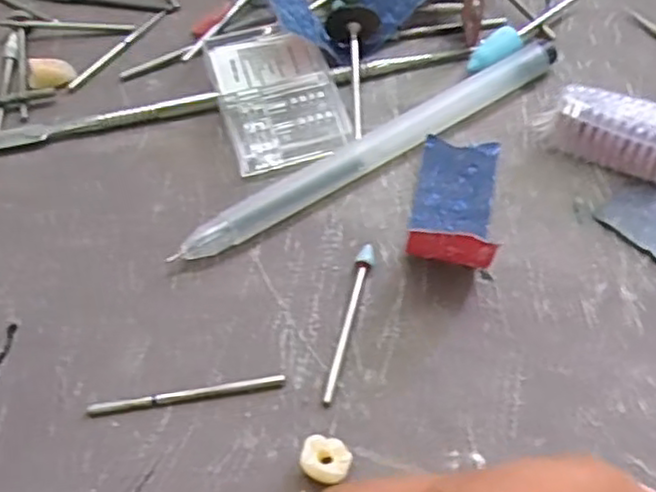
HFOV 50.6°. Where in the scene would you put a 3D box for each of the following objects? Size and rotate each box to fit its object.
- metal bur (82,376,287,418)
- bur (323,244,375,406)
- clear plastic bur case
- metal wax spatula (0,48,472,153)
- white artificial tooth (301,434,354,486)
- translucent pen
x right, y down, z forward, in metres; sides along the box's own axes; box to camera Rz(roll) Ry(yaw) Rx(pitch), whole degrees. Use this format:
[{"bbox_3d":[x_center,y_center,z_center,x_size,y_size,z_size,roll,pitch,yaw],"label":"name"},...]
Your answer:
[{"bbox_3d":[-0.032,0.033,0.156,0.043,0.004,0.004,-7,57,-4],"label":"metal bur"},{"bbox_3d":[0.005,0.018,0.166,0.004,0.004,0.041,14,58,9],"label":"bur"},{"bbox_3d":[-0.015,-0.044,0.202,0.033,0.010,0.048,-15,57,-10],"label":"clear plastic bur case"},{"bbox_3d":[-0.030,-0.045,0.206,0.152,0.007,0.010,-11,57,-7],"label":"metal wax spatula"},{"bbox_3d":[0.000,0.045,0.145,0.010,0.008,0.009,10,58,7],"label":"white artificial tooth"},{"bbox_3d":[0.015,-0.028,0.192,0.122,0.009,0.010,-29,61,-18],"label":"translucent pen"}]

